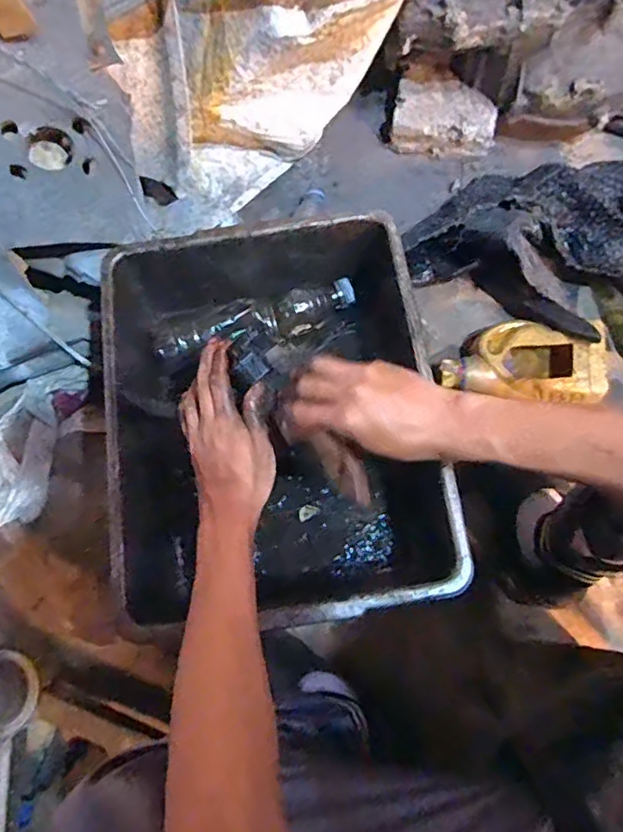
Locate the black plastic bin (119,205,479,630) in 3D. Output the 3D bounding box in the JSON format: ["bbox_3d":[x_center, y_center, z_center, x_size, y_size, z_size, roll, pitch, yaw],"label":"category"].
[{"bbox_3d":[-0.038,-0.008,0.586,0.321,0.123,0.420,-11,74,-1],"label":"black plastic bin"}]

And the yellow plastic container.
[{"bbox_3d":[0.304,-0.076,0.817,0.223,0.058,0.112,10,74,5],"label":"yellow plastic container"}]

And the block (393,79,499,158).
[{"bbox_3d":[0.220,-0.493,0.934,0.164,0.054,0.105,8,74,5],"label":"block"}]

